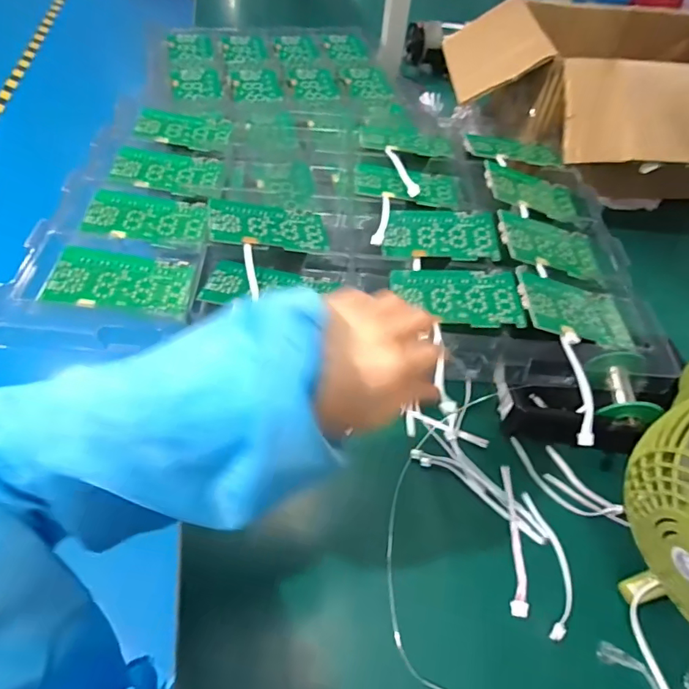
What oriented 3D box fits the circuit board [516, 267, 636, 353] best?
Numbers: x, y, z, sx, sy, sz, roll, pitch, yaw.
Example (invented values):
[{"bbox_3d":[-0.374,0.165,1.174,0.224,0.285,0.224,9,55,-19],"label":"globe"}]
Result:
[{"bbox_3d":[0.246,-0.037,0.511,0.128,0.009,0.082,13,50,-14],"label":"circuit board"}]

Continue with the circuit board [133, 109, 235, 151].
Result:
[{"bbox_3d":[-0.224,-0.303,0.671,0.124,0.007,0.079,8,53,-9],"label":"circuit board"}]

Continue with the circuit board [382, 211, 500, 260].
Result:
[{"bbox_3d":[0.114,-0.133,0.557,0.130,0.009,0.078,7,50,1],"label":"circuit board"}]

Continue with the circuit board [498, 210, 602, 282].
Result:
[{"bbox_3d":[0.247,-0.122,0.574,0.132,0.006,0.088,11,52,-18],"label":"circuit board"}]

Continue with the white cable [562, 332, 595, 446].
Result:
[{"bbox_3d":[0.226,0.040,0.456,0.016,0.016,0.110,1,70,-5],"label":"white cable"}]

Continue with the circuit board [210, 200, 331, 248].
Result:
[{"bbox_3d":[-0.085,-0.135,0.538,0.131,0.005,0.076,1,48,-22],"label":"circuit board"}]

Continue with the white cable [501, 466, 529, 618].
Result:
[{"bbox_3d":[0.161,0.181,0.451,0.017,0.008,0.137,9,50,2],"label":"white cable"}]

